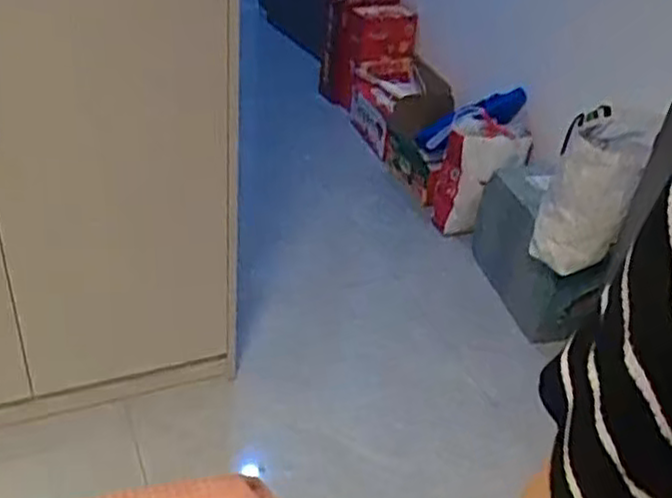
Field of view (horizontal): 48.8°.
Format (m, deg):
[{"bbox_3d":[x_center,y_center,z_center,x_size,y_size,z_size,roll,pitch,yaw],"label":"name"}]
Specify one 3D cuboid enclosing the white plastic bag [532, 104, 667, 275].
[{"bbox_3d":[0.596,-0.140,1.723,0.179,0.261,0.355,21,39,20],"label":"white plastic bag"}]

